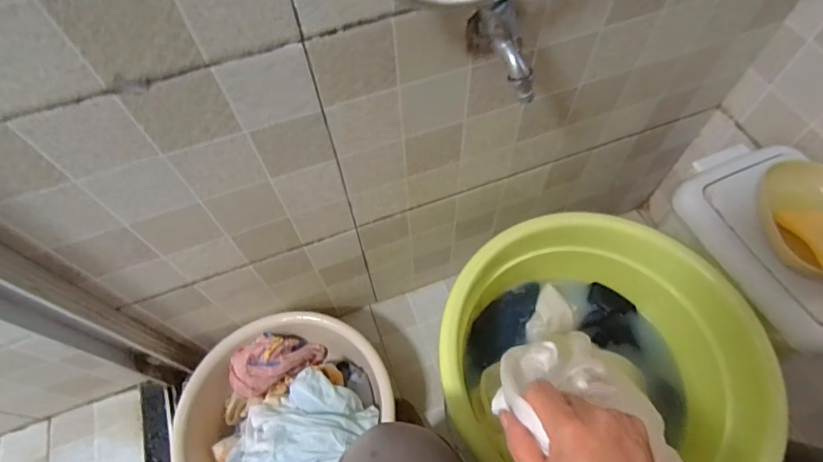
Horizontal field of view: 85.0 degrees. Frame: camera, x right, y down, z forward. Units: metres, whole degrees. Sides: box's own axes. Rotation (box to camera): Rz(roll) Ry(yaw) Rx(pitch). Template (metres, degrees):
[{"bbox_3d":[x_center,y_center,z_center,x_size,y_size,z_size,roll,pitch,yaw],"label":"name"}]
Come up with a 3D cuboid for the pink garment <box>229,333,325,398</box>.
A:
[{"bbox_3d":[-0.227,0.219,0.758,0.149,0.082,0.075,-30,63,-14],"label":"pink garment"}]

